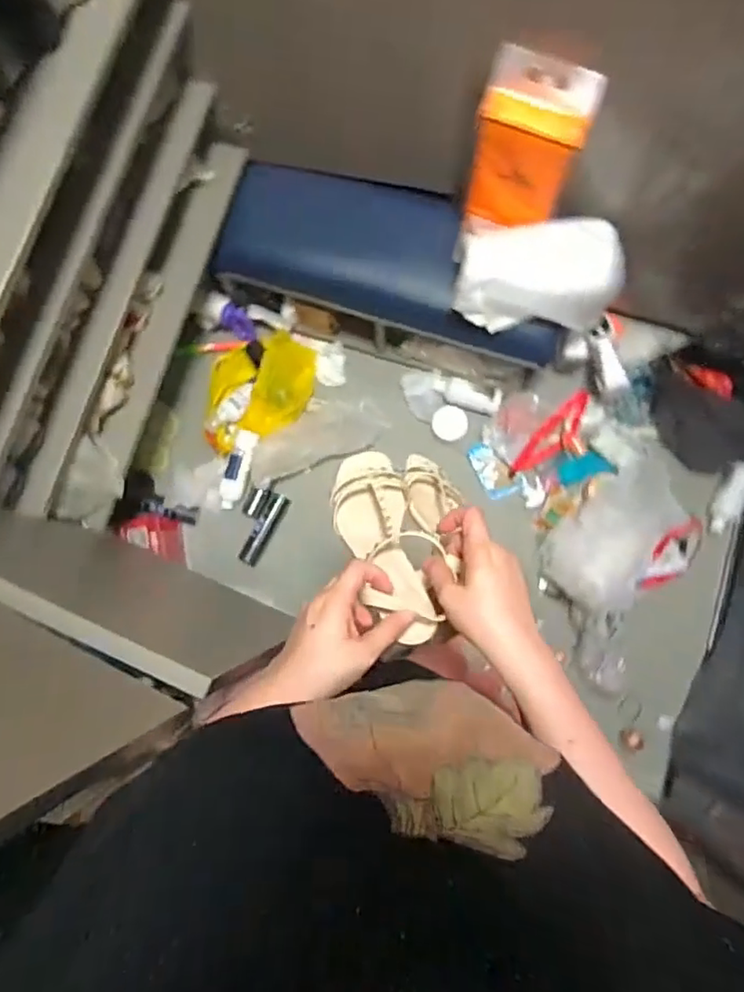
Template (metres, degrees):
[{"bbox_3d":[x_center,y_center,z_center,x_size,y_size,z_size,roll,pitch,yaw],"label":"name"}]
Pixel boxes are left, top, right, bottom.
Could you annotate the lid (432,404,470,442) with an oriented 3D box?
[{"bbox_3d":[0.195,-0.182,1.487,0.084,0.010,0.087,0,99,0],"label":"lid"}]

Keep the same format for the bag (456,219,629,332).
[{"bbox_3d":[0.341,-0.448,1.229,0.341,0.158,0.161,-7,81,0],"label":"bag"}]

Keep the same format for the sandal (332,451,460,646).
[{"bbox_3d":[0.016,0.035,0.598,0.089,0.059,0.232,-19,52,-2],"label":"sandal"}]

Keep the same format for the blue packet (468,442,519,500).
[{"bbox_3d":[0.299,-0.063,1.484,0.075,0.017,0.145,-28,81,-3],"label":"blue packet"}]

